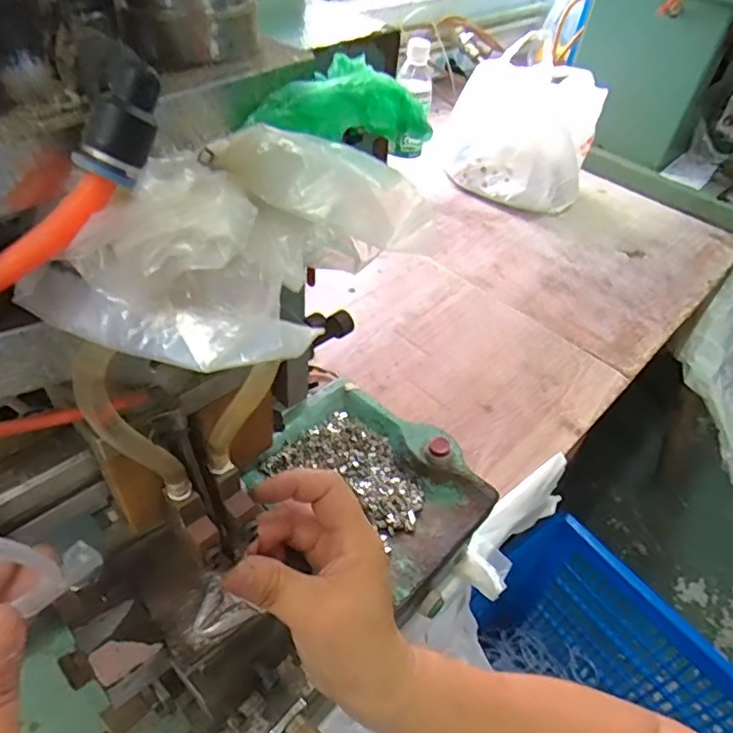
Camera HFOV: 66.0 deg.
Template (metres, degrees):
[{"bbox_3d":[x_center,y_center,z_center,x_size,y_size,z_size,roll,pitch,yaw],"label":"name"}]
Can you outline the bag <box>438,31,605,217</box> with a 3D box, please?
[{"bbox_3d":[0.262,-0.400,0.926,0.217,0.229,0.163,38,53,27],"label":"bag"}]

